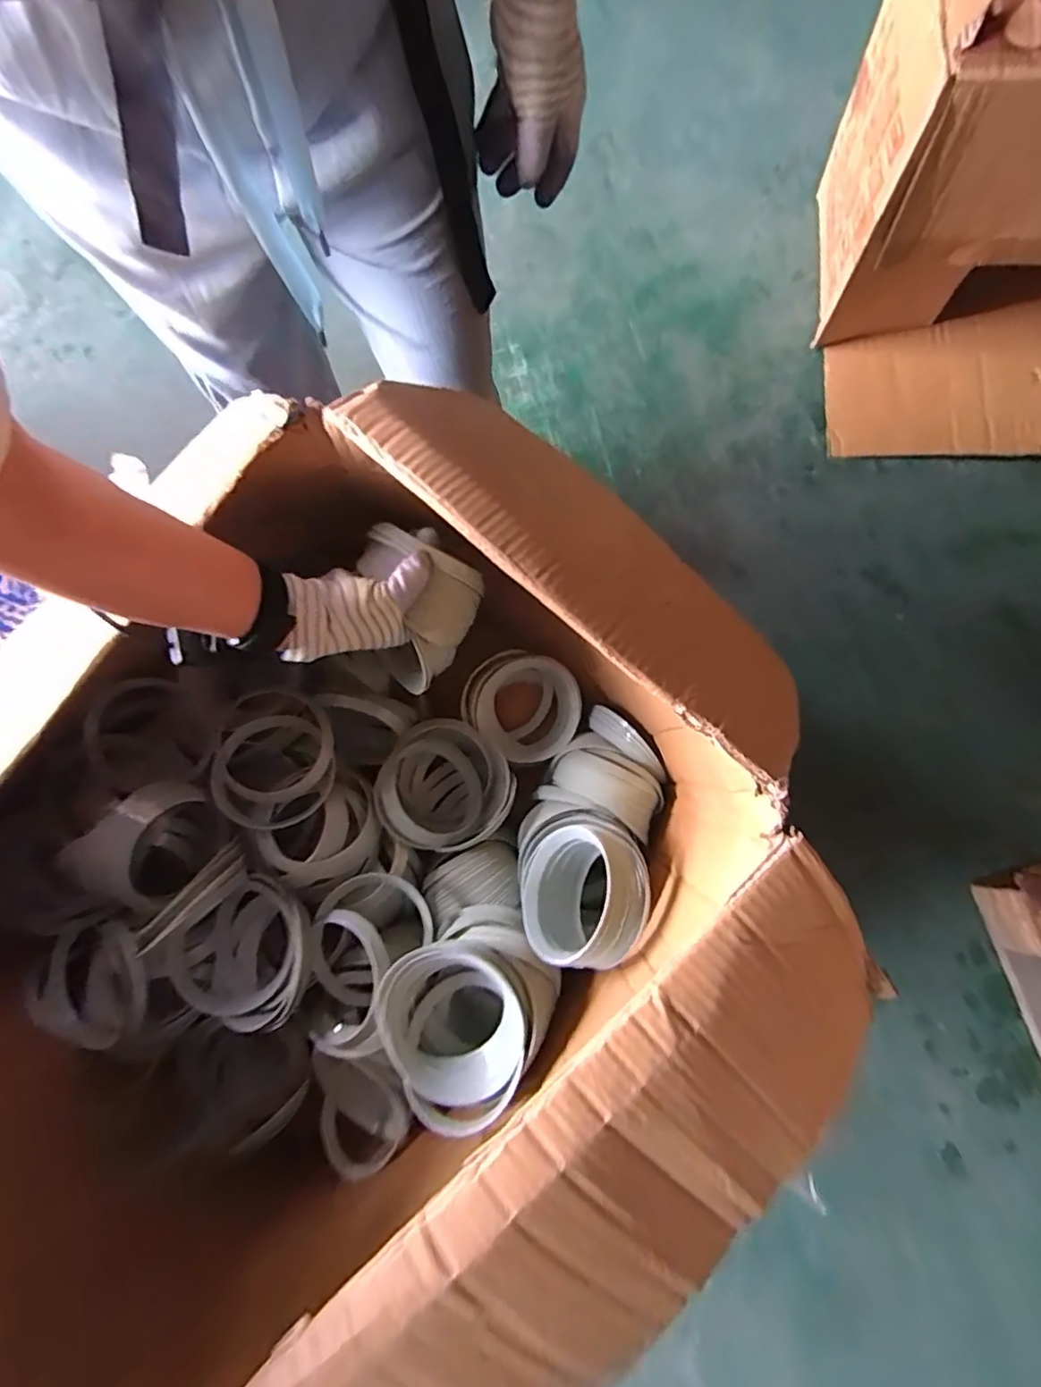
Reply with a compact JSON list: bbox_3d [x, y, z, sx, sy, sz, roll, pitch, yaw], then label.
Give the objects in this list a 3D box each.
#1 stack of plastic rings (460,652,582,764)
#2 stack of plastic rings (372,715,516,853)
[{"bbox_3d":[0.004,0.015,0.696,0.130,0.056,0.113,42,85,12],"label":"stack of plastic rings"},{"bbox_3d":[-0.079,0.095,0.638,0.144,0.038,0.138,-25,82,-35],"label":"stack of plastic rings"}]

